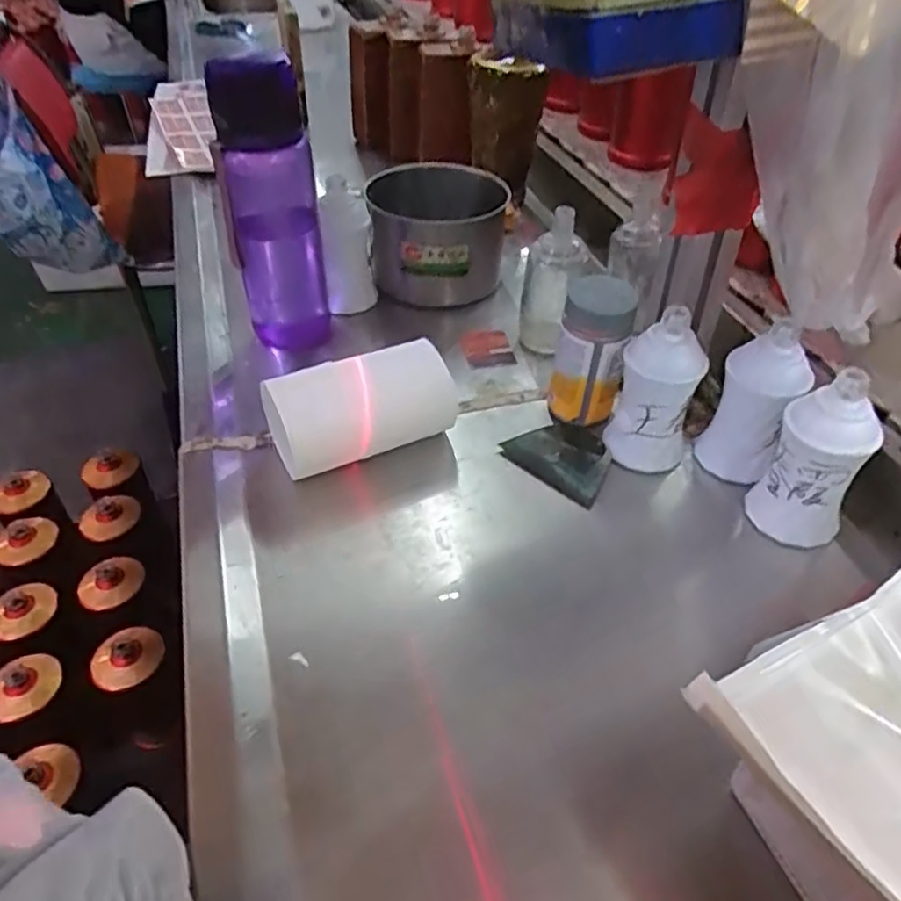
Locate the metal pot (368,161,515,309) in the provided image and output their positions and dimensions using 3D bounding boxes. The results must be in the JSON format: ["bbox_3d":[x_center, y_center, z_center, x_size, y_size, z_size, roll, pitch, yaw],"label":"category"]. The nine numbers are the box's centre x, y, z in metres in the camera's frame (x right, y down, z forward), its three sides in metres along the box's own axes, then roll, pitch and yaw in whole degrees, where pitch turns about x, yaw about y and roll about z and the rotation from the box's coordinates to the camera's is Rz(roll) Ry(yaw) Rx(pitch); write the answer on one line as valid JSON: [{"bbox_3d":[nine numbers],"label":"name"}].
[{"bbox_3d":[-0.012,-0.210,0.695,0.131,0.106,0.122,-1,43,1],"label":"metal pot"}]

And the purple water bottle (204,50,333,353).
[{"bbox_3d":[-0.149,-0.196,0.584,0.076,0.228,0.076,-12,44,-11],"label":"purple water bottle"}]

